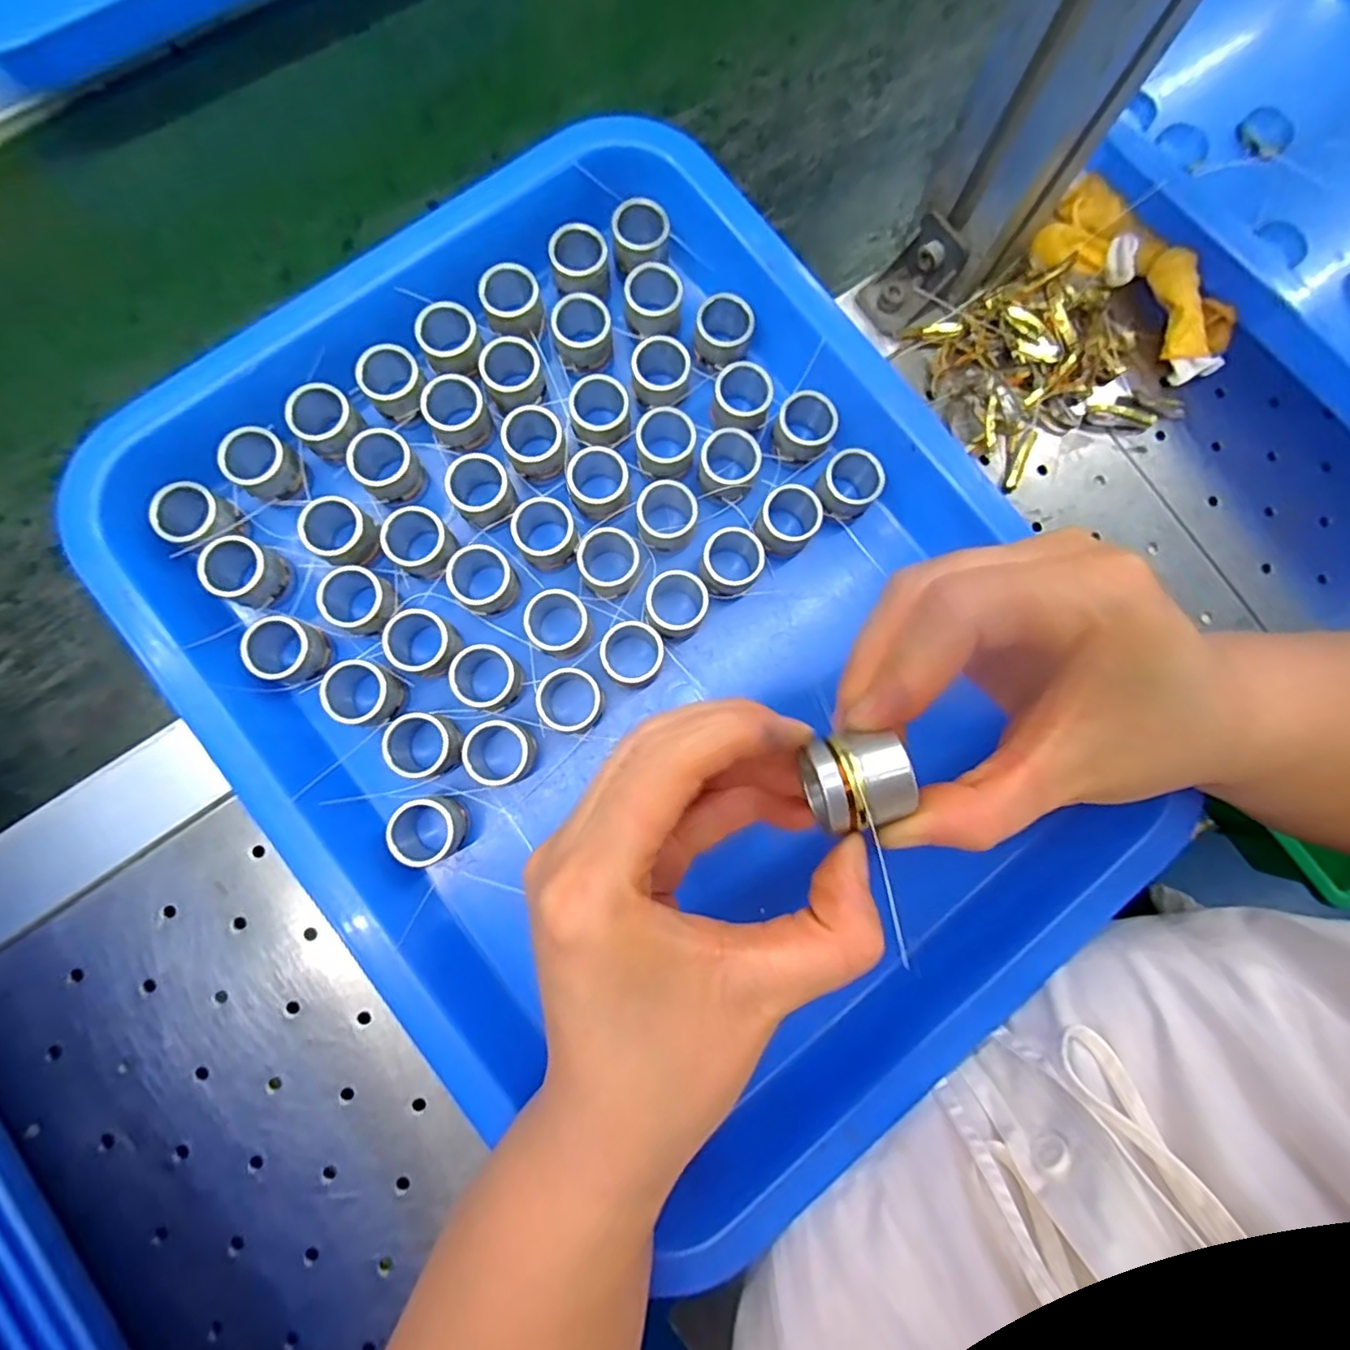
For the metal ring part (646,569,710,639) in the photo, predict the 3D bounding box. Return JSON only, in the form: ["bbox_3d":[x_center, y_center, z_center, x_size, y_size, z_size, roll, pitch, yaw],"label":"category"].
[{"bbox_3d":[0.000,-0.028,0.253,0.024,0.025,0.026,0,81,-2],"label":"metal ring part"}]

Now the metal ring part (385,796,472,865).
[{"bbox_3d":[-0.095,0.061,0.238,0.024,0.027,0.024,0,81,-2],"label":"metal ring part"}]

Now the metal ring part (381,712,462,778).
[{"bbox_3d":[-0.097,0.028,0.242,0.027,0.024,0.024,-9,81,-4],"label":"metal ring part"}]

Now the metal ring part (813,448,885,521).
[{"bbox_3d":[0.075,-0.081,0.265,0.023,0.021,0.027,37,81,4],"label":"metal ring part"}]

